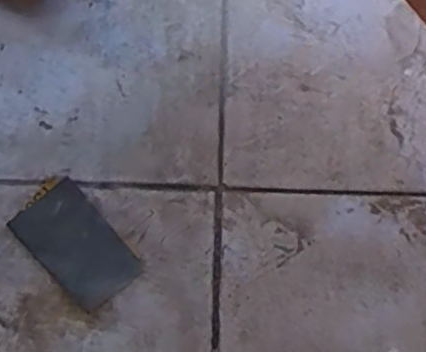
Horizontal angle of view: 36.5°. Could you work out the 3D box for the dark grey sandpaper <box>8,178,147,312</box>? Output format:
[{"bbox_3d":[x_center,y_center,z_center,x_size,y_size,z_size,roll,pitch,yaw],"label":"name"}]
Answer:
[{"bbox_3d":[-0.125,0.061,0.585,0.068,0.010,0.119,-43,81,-9],"label":"dark grey sandpaper"}]

